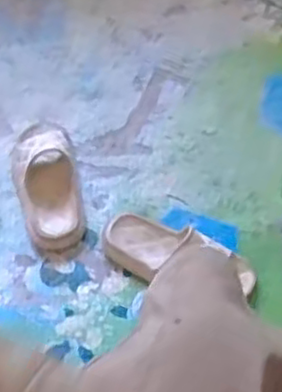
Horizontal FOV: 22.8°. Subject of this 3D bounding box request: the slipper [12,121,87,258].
[{"bbox_3d":[-0.160,-0.025,1.195,0.110,0.067,0.261,-11,56,-3],"label":"slipper"}]

